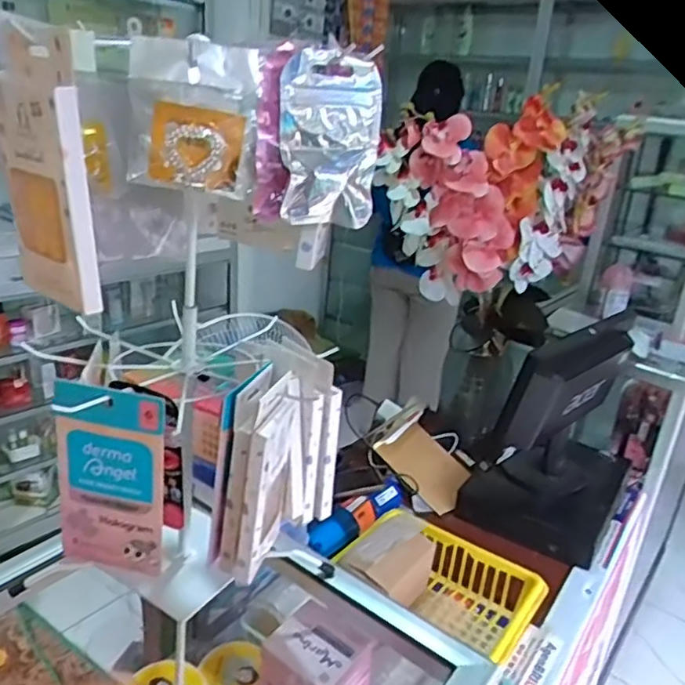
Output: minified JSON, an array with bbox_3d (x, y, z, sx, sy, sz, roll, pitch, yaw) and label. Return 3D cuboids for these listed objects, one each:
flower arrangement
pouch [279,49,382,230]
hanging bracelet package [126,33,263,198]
[{"bbox_3d":[0.288,-0.254,1.128,0.434,0.335,0.215,7,22,2],"label":"flower arrangement"},{"bbox_3d":[-0.008,-0.116,0.357,0.058,0.094,0.012,-3,19,-19],"label":"pouch"},{"bbox_3d":[-0.073,-0.112,0.308,0.061,0.070,0.018,1,22,-14],"label":"hanging bracelet package"}]

